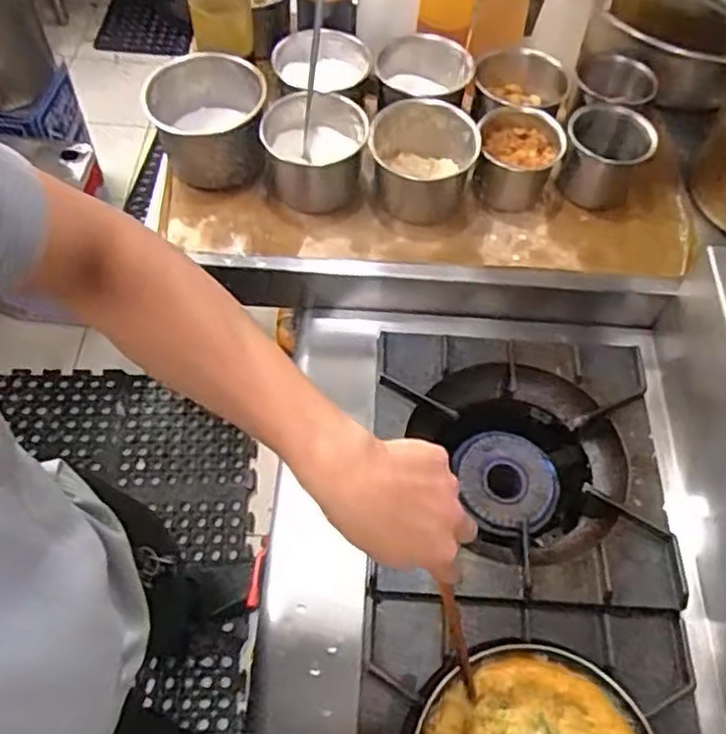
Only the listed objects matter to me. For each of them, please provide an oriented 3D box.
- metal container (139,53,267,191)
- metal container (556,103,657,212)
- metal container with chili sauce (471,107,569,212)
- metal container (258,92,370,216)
[{"bbox_3d":[-0.185,-0.289,0.818,0.136,0.107,0.117,-7,59,-8],"label":"metal container"},{"bbox_3d":[0.283,-0.251,0.823,0.093,0.091,0.096,21,59,9],"label":"metal container"},{"bbox_3d":[0.178,-0.240,0.813,0.092,0.080,0.089,2,58,-3],"label":"metal container with chili sauce"},{"bbox_3d":[-0.057,-0.245,0.806,0.113,0.091,0.107,2,58,-3],"label":"metal container"}]

